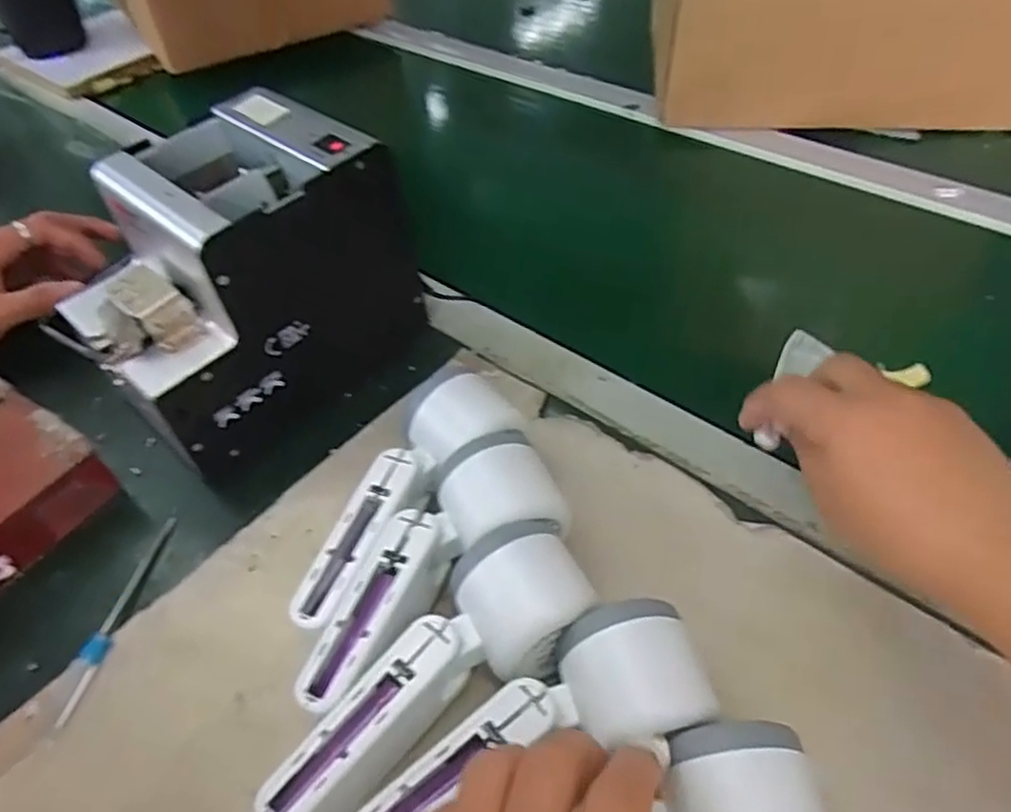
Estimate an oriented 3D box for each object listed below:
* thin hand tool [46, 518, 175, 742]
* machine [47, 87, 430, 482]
[{"bbox_3d":[-0.207,0.109,0.382,0.012,0.006,0.124,4,49,9],"label":"thin hand tool"},{"bbox_3d":[-0.165,-0.079,0.451,0.185,0.143,0.134,-38,55,-26],"label":"machine"}]

